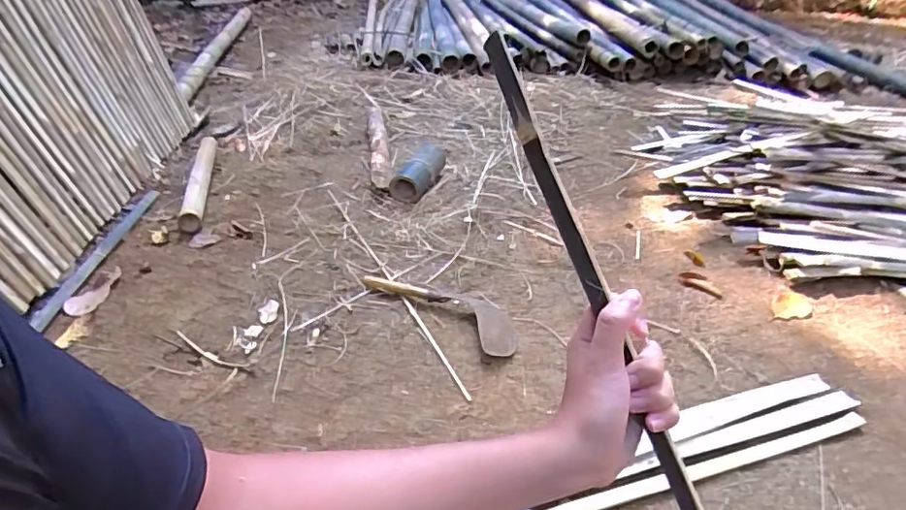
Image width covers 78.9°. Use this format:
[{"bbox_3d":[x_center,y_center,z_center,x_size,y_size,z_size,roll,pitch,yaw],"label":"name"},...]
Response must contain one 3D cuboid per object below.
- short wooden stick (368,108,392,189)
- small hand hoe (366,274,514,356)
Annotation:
[{"bbox_3d":[-0.263,-0.410,1.932,0.065,0.061,0.728,-3,35,-9],"label":"short wooden stick"},{"bbox_3d":[-0.015,0.104,1.188,0.380,0.029,0.133,26,41,30],"label":"small hand hoe"}]

